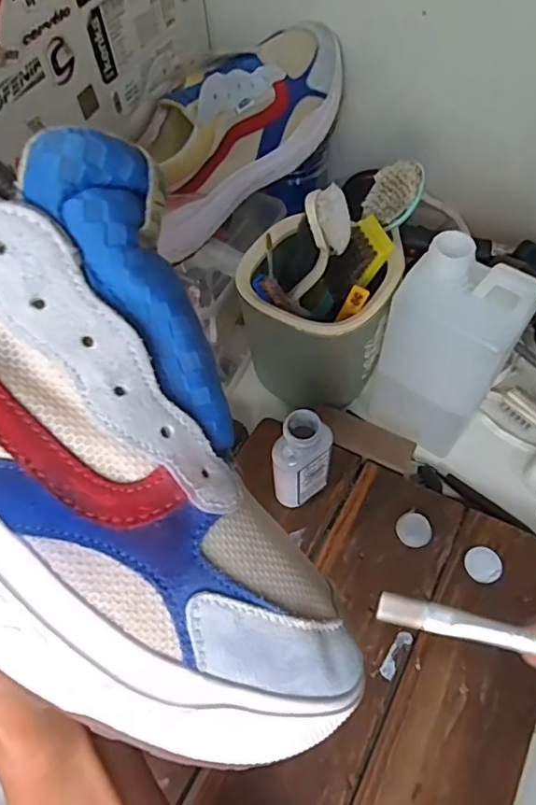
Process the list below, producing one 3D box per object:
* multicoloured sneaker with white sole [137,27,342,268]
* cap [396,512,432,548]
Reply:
[{"bbox_3d":[-0.029,-0.256,0.498,0.268,0.093,0.097,-40,65,-19],"label":"multicoloured sneaker with white sole"},{"bbox_3d":[0.117,0.102,0.432,0.026,0.004,0.027,-1,59,2],"label":"cap"}]

